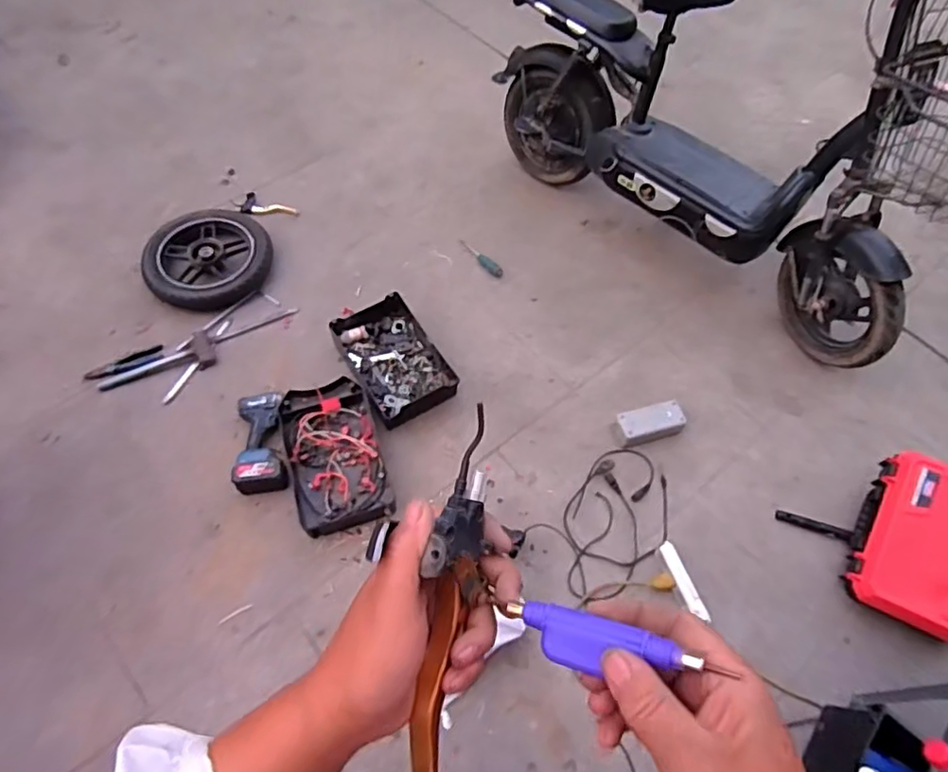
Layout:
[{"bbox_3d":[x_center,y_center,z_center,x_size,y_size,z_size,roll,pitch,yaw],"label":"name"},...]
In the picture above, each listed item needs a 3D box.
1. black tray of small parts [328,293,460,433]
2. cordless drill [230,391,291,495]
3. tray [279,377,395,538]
[{"bbox_3d":[-0.207,-0.071,1.587,0.215,0.065,0.322,-25,63,-17],"label":"black tray of small parts"},{"bbox_3d":[-0.501,0.123,1.432,0.114,0.064,0.240,-9,60,-8],"label":"cordless drill"},{"bbox_3d":[-0.328,0.158,1.433,0.210,0.058,0.329,-15,61,-12],"label":"tray"}]

